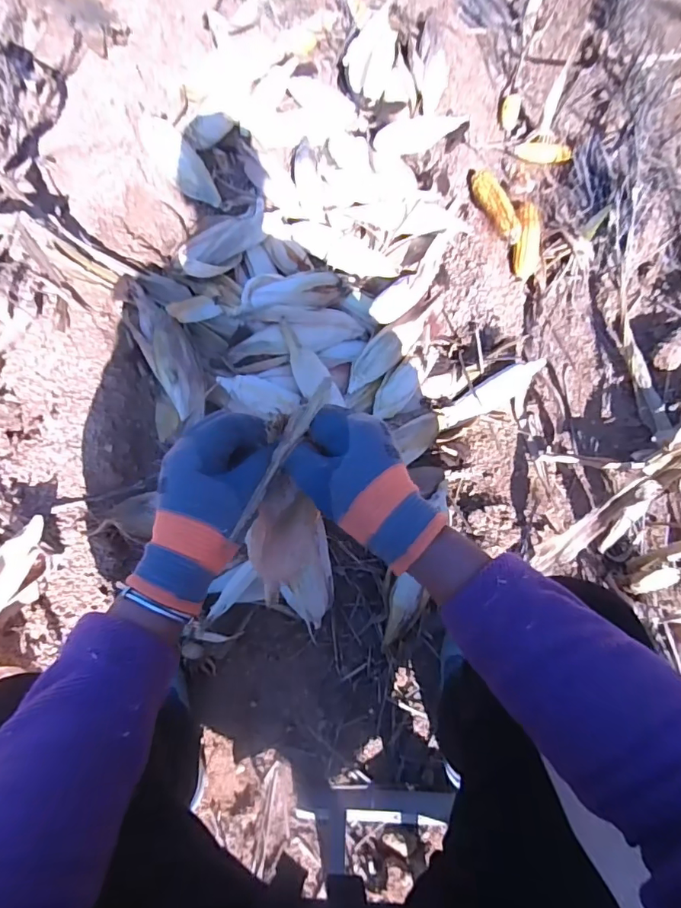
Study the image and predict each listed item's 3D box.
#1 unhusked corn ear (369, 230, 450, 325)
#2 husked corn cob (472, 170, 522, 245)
[{"bbox_3d":[0.143,-0.330,0.881,0.062,0.063,0.245,34,72,11],"label":"unhusked corn ear"},{"bbox_3d":[0.304,-0.484,0.940,0.039,0.049,0.165,-23,71,-10],"label":"husked corn cob"}]

